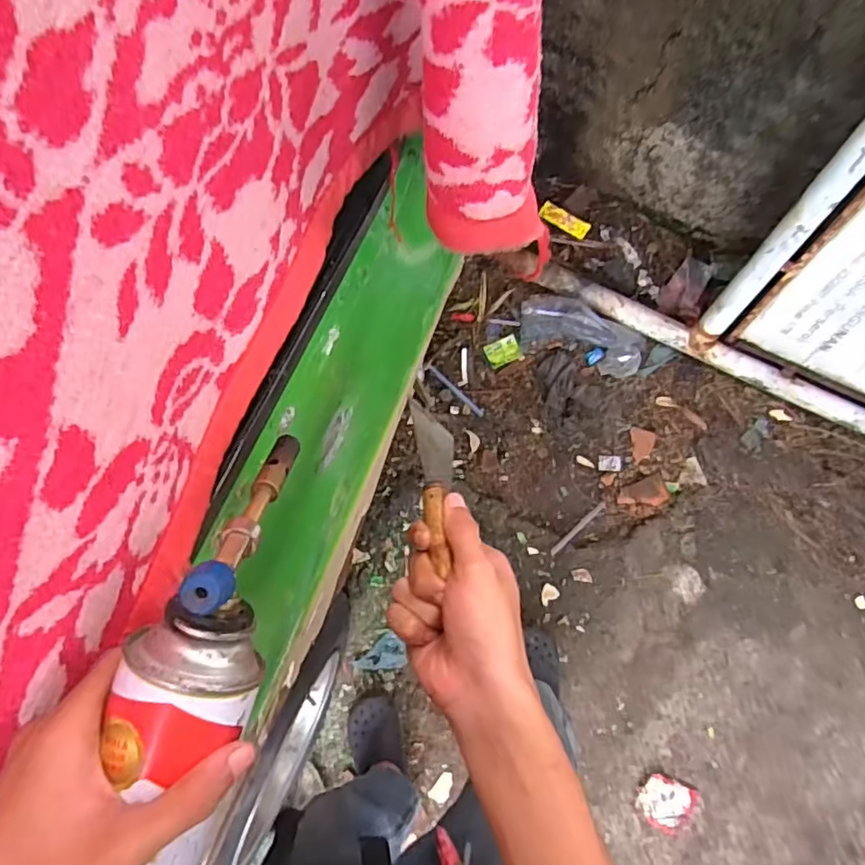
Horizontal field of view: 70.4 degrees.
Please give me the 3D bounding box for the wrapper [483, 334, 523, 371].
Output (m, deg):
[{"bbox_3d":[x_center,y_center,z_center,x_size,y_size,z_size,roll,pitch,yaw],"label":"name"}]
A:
[{"bbox_3d":[0.171,-0.194,1.479,0.084,0.009,0.062,-24,77,-4],"label":"wrapper"}]

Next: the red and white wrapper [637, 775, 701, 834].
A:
[{"bbox_3d":[0.474,0.743,1.224,0.121,0.011,0.095,20,78,7],"label":"red and white wrapper"}]

